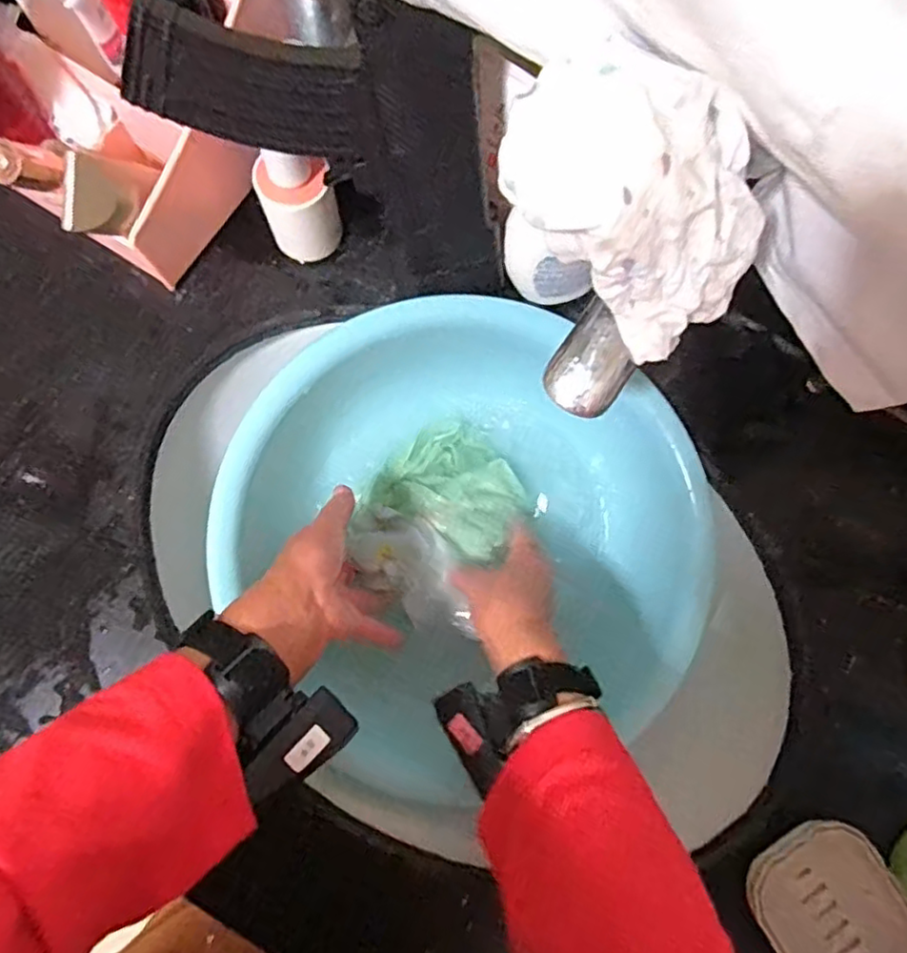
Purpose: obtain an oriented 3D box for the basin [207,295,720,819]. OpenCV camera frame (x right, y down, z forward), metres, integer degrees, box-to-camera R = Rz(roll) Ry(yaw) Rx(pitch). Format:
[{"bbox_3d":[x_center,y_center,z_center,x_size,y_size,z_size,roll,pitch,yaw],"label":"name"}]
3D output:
[{"bbox_3d":[0.019,0.046,0.494,0.320,0.120,0.330,1,79,-3],"label":"basin"}]

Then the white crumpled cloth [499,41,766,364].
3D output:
[{"bbox_3d":[0.083,-0.125,0.304,0.126,0.095,0.089,28,79,3],"label":"white crumpled cloth"}]

